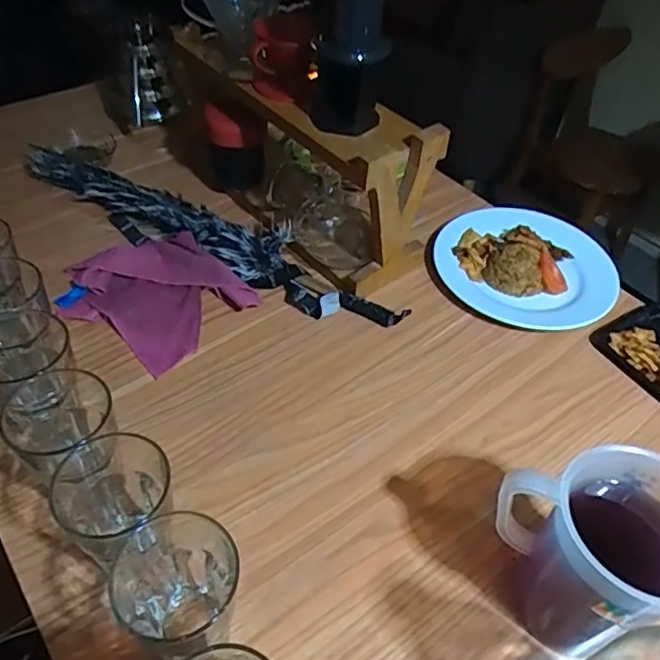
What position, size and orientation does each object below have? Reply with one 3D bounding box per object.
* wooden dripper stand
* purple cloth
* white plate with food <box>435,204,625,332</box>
[{"bbox_3d":[-0.048,-0.260,0.816,0.146,0.205,0.432,-28,56,-27],"label":"wooden dripper stand"},{"bbox_3d":[-0.224,-0.051,0.745,0.213,0.032,0.188,30,52,21],"label":"purple cloth"},{"bbox_3d":[0.279,-0.105,0.820,0.242,0.043,0.228,2,47,-2],"label":"white plate with food"}]

